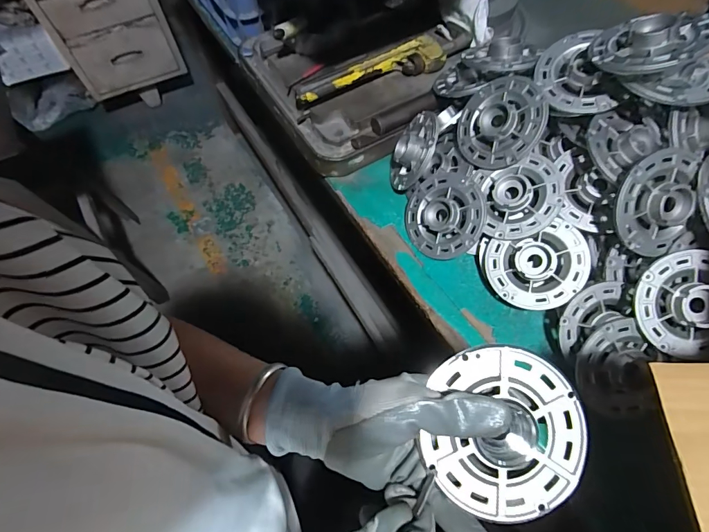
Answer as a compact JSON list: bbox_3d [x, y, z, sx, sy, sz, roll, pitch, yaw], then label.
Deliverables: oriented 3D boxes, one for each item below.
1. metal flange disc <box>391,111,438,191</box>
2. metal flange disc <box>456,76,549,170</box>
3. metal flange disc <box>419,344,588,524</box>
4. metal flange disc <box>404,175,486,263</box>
[{"bbox_3d":[0.079,-0.160,0.563,0.023,0.092,0.105,14,92,-29],"label":"metal flange disc"},{"bbox_3d":[0.176,-0.177,0.503,0.108,0.021,0.108,-1,88,40],"label":"metal flange disc"},{"bbox_3d":[0.097,0.109,0.267,0.101,0.010,0.109,0,81,0],"label":"metal flange disc"},{"bbox_3d":[0.114,-0.065,0.529,0.106,0.024,0.107,-2,87,37],"label":"metal flange disc"}]

